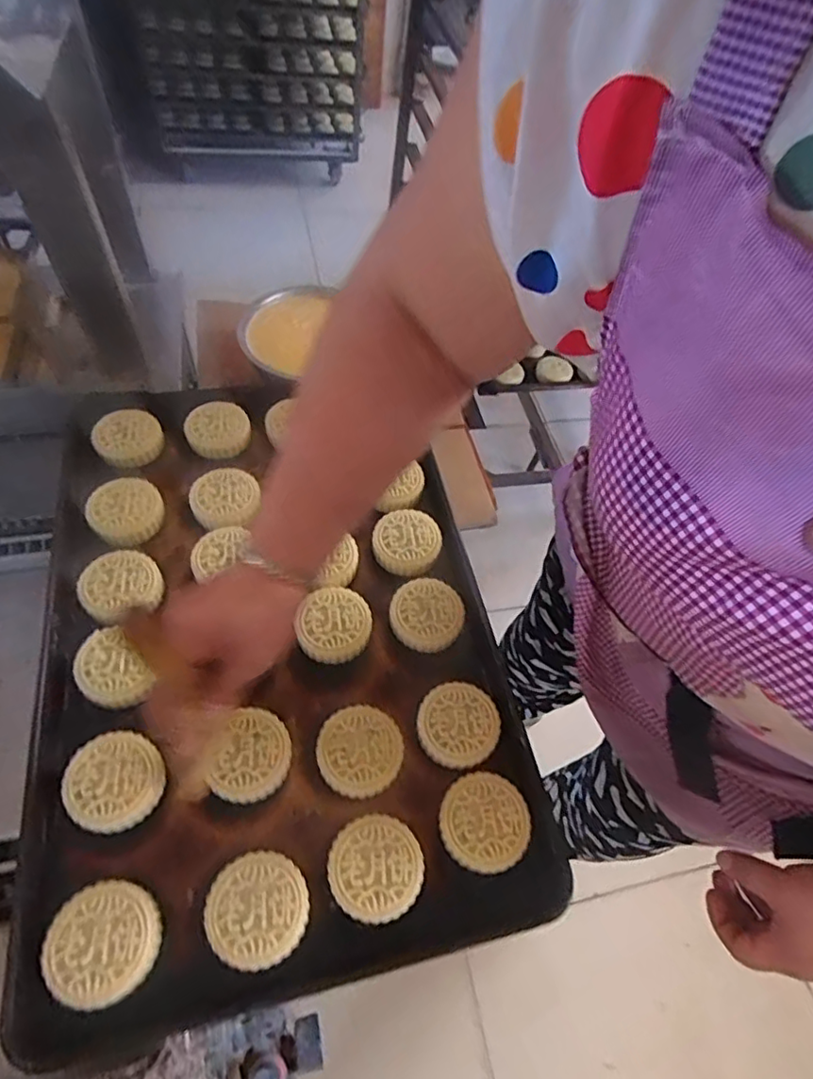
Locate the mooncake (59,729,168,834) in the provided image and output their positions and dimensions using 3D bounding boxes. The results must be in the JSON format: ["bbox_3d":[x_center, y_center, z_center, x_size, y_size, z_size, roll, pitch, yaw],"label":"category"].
[{"bbox_3d":[-0.233,0.191,0.460,0.069,0.021,0.070,5,55,-7],"label":"mooncake"}]

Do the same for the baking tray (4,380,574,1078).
[{"bbox_3d":[-0.130,0.067,0.561,0.402,0.048,0.598,-9,59,-12],"label":"baking tray"}]

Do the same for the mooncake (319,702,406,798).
[{"bbox_3d":[-0.039,0.181,0.493,0.070,0.030,0.069,5,55,-7],"label":"mooncake"}]

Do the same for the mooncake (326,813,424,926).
[{"bbox_3d":[-0.024,0.253,0.445,0.068,0.024,0.069,5,55,-7],"label":"mooncake"}]

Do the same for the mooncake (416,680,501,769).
[{"bbox_3d":[0.046,0.163,0.510,0.070,0.021,0.069,5,55,-7],"label":"mooncake"}]

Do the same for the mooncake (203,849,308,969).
[{"bbox_3d":[-0.108,0.270,0.423,0.069,0.025,0.069,5,55,-7],"label":"mooncake"}]

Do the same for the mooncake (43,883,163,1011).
[{"bbox_3d":[-0.210,0.282,0.404,0.070,0.028,0.070,5,55,-7],"label":"mooncake"}]

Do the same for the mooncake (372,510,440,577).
[{"bbox_3d":[0.000,0.002,0.608,0.068,0.022,0.072,5,55,-7],"label":"mooncake"}]

